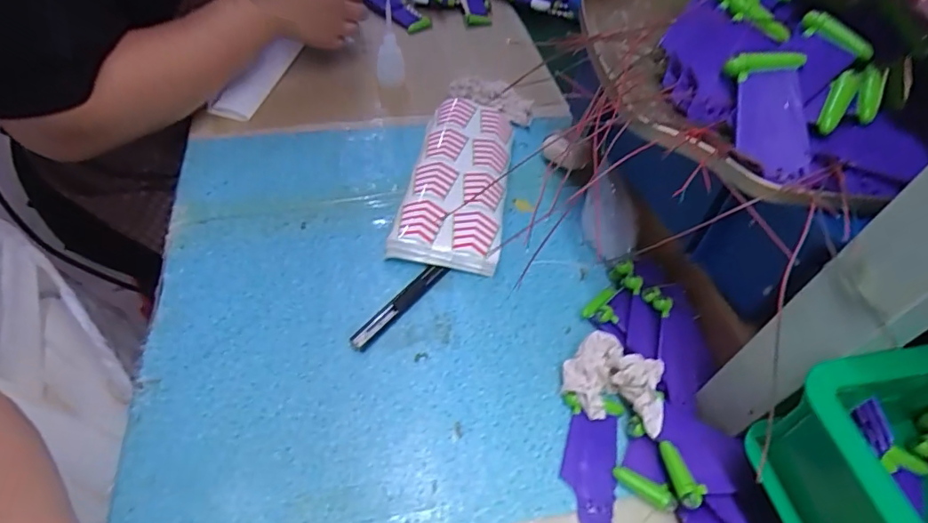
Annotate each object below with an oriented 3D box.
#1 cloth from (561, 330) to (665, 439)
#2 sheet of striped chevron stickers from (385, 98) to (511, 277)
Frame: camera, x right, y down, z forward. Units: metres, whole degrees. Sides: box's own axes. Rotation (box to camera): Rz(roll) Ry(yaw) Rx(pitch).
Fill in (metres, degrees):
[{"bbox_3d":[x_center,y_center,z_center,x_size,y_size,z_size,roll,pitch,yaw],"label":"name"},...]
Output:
[{"bbox_3d":[0.115,0.093,0.382,0.076,0.032,0.056,35,55,22],"label":"cloth"},{"bbox_3d":[-0.004,-0.092,0.524,0.096,0.032,0.224,8,49,1],"label":"sheet of striped chevron stickers"}]

